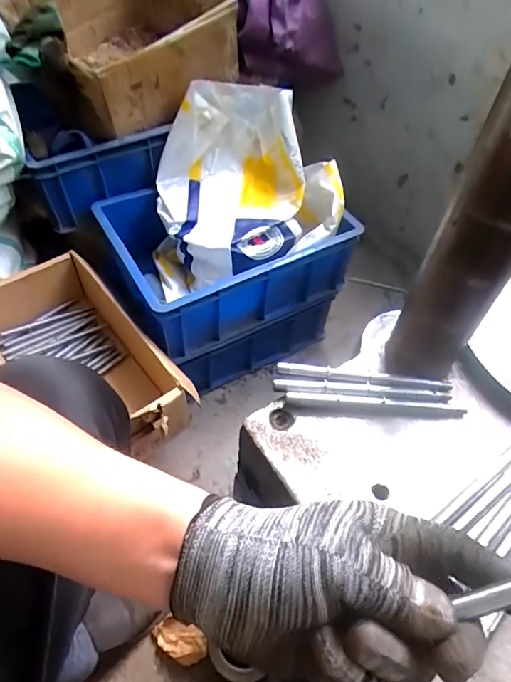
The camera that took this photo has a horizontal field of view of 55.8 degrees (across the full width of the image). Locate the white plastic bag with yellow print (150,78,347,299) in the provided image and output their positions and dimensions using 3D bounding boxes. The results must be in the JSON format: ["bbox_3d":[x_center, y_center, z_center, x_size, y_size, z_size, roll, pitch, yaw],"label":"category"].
[{"bbox_3d":[-0.020,-0.261,0.861,0.323,0.245,0.298,-4,53,-7],"label":"white plastic bag with yellow print"}]

